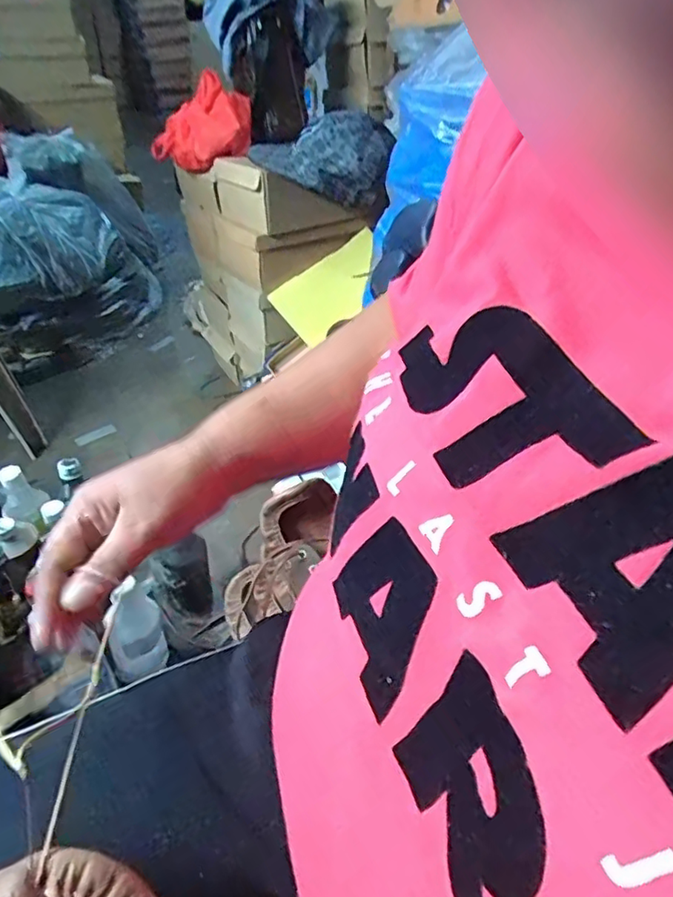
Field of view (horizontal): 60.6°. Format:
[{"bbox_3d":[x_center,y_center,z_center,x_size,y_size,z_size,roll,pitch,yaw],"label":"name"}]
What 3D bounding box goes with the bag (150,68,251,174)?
[{"bbox_3d":[-0.246,-0.588,1.045,0.174,0.144,0.107,-8,39,-13],"label":"bag"}]

